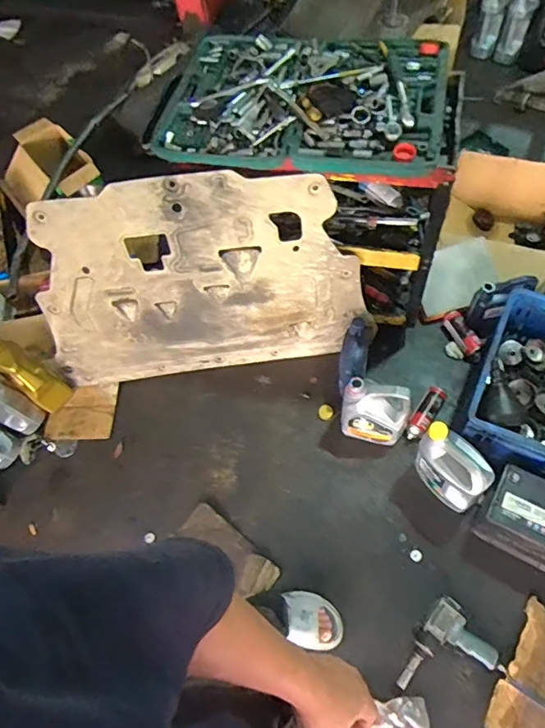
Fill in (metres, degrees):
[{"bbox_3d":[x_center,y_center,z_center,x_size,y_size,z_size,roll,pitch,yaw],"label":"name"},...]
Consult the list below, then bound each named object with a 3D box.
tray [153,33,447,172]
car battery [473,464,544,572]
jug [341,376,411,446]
[{"bbox_3d":[0.073,-0.646,1.198,0.693,0.068,0.449,8,62,10],"label":"tray"},{"bbox_3d":[0.701,0.420,1.311,0.269,0.185,0.181,22,65,17],"label":"car battery"},{"bbox_3d":[0.300,0.154,1.467,0.192,0.266,0.096,12,63,12],"label":"jug"}]

